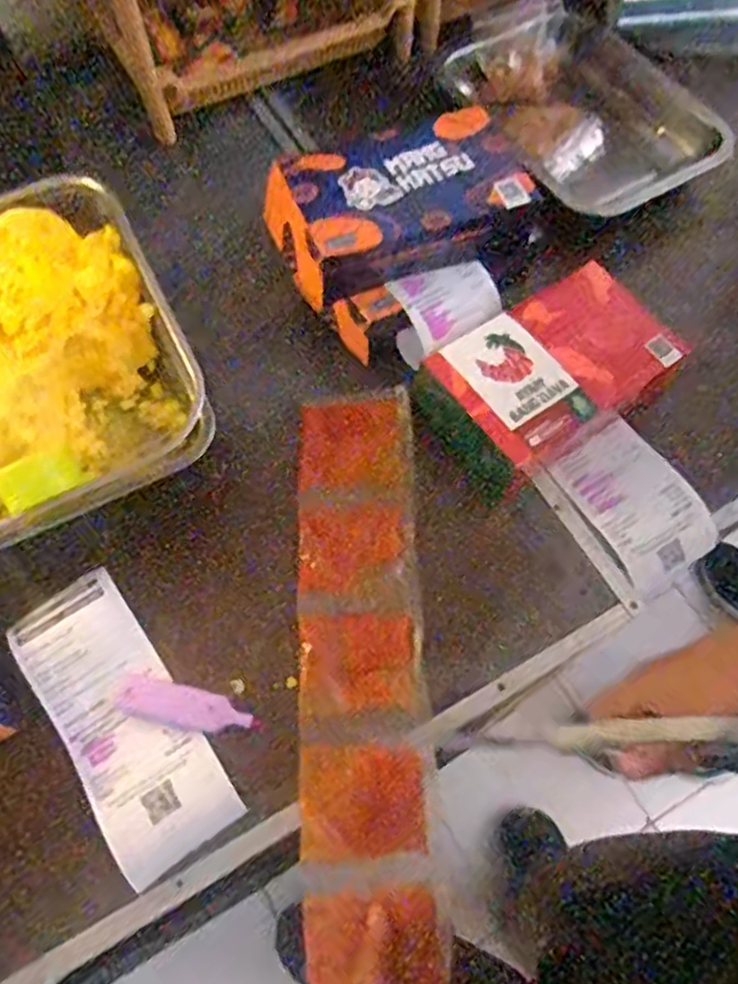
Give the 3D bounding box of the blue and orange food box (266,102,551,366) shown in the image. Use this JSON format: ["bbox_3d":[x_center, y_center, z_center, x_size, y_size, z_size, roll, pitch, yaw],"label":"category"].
[{"bbox_3d":[0.031,-0.216,0.564,0.198,0.086,0.123,-26,68,-11],"label":"blue and orange food box"}]

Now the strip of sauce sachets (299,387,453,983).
[{"bbox_3d":[-0.005,0.103,0.484,0.082,0.026,0.370,-1,68,-1],"label":"strip of sauce sachets"}]

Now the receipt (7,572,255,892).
[{"bbox_3d":[-0.166,0.149,0.473,0.078,0.011,0.196,-33,70,-14],"label":"receipt"}]

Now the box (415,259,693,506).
[{"bbox_3d":[0.129,-0.083,0.547,0.206,0.055,0.115,-35,70,-15],"label":"box"}]

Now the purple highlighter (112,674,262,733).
[{"bbox_3d":[-0.124,0.142,0.475,0.100,0.012,0.026,11,66,5],"label":"purple highlighter"}]

